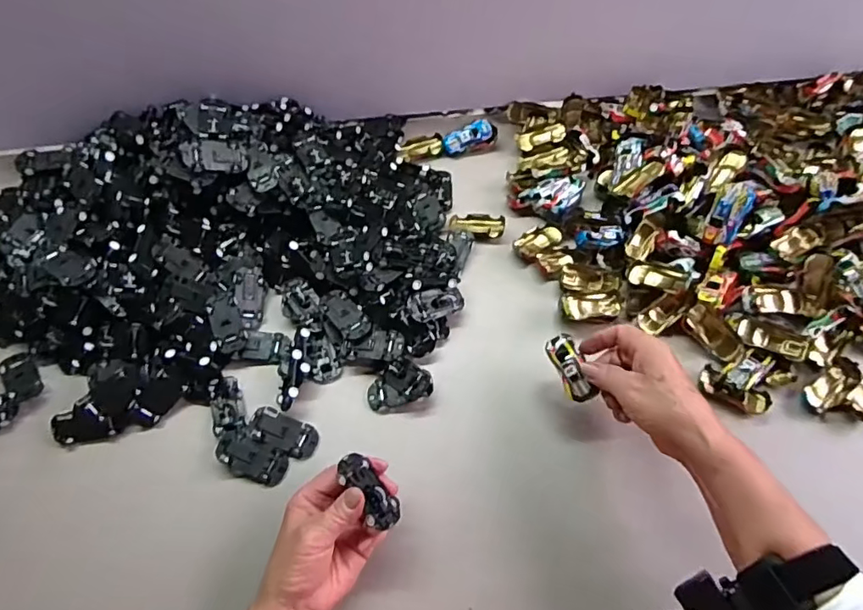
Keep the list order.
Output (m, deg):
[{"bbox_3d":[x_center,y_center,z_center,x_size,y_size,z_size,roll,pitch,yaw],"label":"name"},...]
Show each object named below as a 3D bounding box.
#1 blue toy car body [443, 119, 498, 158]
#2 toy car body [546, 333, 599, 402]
[{"bbox_3d":[0.051,-0.212,0.681,0.068,0.023,0.029,-25,62,-12],"label":"blue toy car body"},{"bbox_3d":[0.126,0.058,0.482,0.025,0.018,0.064,-26,70,13],"label":"toy car body"}]

